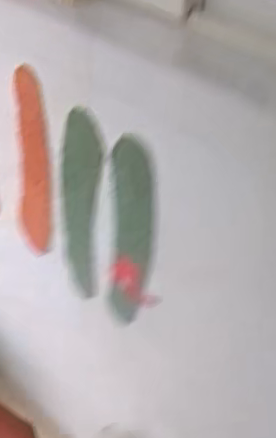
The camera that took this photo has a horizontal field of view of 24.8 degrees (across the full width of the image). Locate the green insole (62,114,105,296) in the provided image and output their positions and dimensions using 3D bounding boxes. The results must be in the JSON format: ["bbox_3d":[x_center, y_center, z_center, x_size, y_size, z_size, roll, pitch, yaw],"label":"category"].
[{"bbox_3d":[-0.091,-0.017,1.015,0.006,0.350,0.101,-26,50,-32],"label":"green insole"}]

